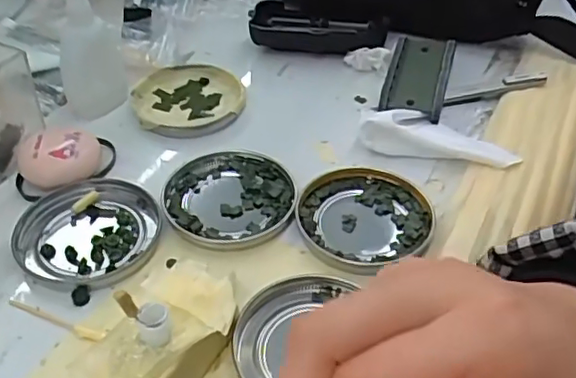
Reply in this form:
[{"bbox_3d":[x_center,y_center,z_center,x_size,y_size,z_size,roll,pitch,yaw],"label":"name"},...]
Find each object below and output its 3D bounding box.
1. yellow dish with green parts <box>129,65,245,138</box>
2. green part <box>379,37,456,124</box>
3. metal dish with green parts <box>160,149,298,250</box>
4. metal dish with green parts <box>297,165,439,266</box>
[{"bbox_3d":[-0.073,-0.066,0.441,0.076,0.011,0.077,1,43,-1],"label":"yellow dish with green parts"},{"bbox_3d":[0.097,-0.086,0.454,0.044,0.020,0.090,13,44,12],"label":"green part"},{"bbox_3d":[-0.035,0.005,0.369,0.078,0.009,0.078,1,43,-1],"label":"metal dish with green parts"},{"bbox_3d":[0.045,0.016,0.356,0.077,0.008,0.074,1,43,-1],"label":"metal dish with green parts"}]

